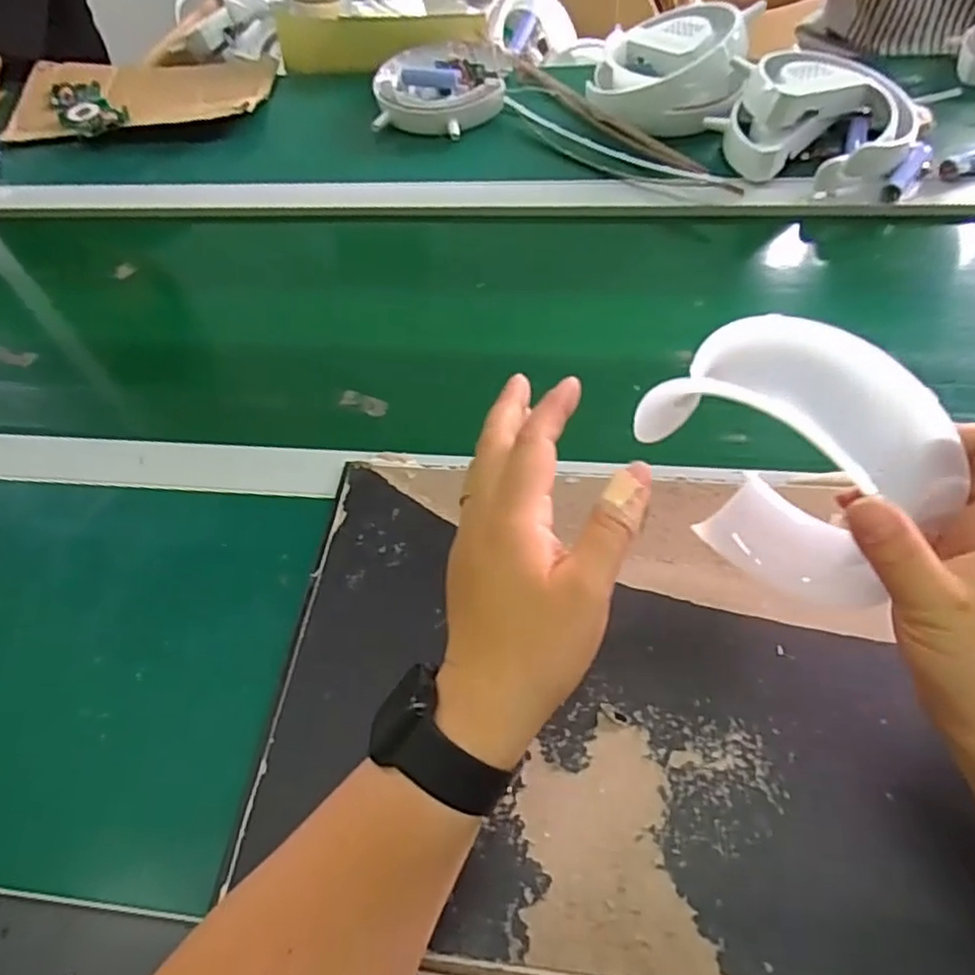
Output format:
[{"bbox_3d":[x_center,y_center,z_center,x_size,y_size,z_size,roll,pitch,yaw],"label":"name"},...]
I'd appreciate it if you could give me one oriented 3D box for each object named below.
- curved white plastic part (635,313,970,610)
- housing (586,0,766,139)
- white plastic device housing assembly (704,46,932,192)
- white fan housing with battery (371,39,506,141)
[{"bbox_3d":[0.145,-0.006,0.339,0.051,0.154,0.135,-37,60,-20],"label":"curved white plastic part"},{"bbox_3d":[0.189,-0.433,0.696,0.165,0.046,0.148,-5,67,28],"label":"housing"},{"bbox_3d":[0.309,-0.349,0.630,0.180,0.068,0.148,21,59,19],"label":"white plastic device housing assembly"},{"bbox_3d":[-0.053,-0.449,0.751,0.144,0.043,0.156,2,55,6],"label":"white fan housing with battery"}]

